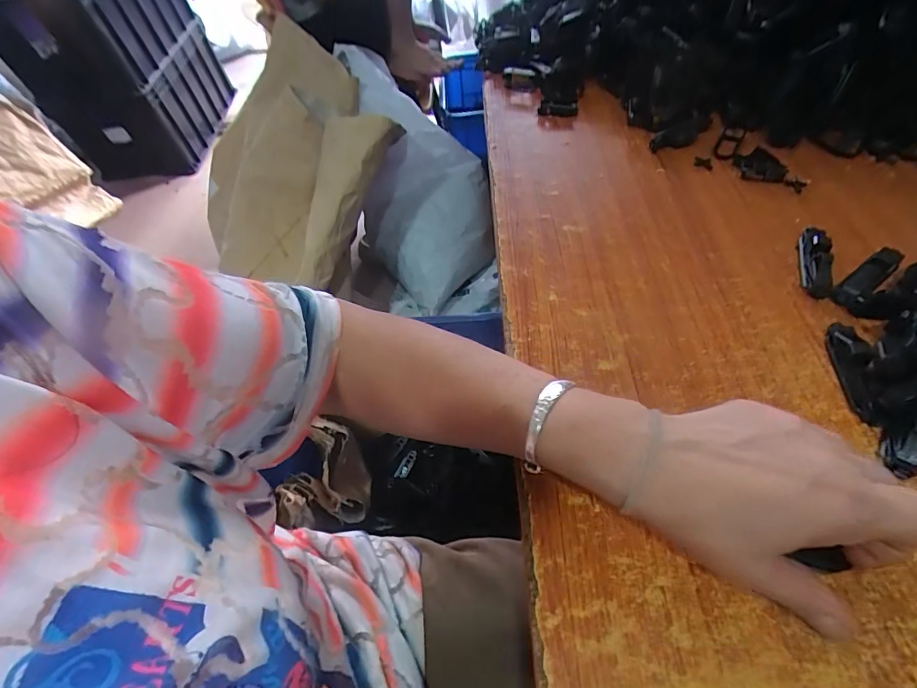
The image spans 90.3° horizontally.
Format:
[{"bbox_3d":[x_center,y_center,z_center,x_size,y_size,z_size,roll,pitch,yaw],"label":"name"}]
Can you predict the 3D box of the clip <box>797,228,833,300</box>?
[{"bbox_3d":[0.295,-0.071,0.377,0.018,0.022,0.076,12,54,15],"label":"clip"}]

